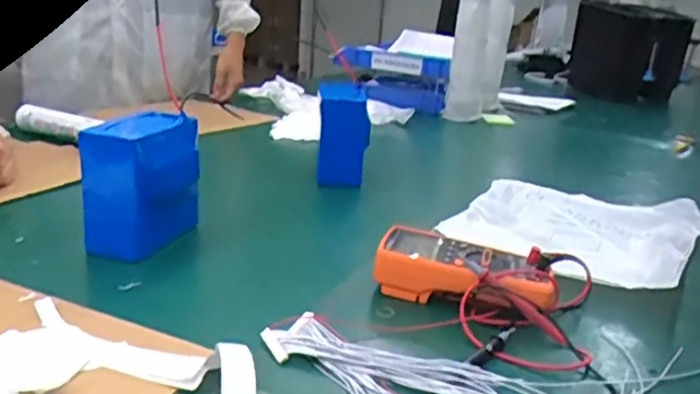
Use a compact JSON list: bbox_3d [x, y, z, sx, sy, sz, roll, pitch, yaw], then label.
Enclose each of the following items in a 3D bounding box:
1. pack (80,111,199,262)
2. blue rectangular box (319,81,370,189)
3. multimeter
[{"bbox_3d":[-0.243,-0.015,0.768,0.080,0.157,0.123,9,19,14],"label":"pack"},{"bbox_3d":[-0.012,-0.089,1.048,0.080,0.168,0.081,3,18,-3],"label":"blue rectangular box"},{"bbox_3d":[0.119,0.091,0.696,0.179,0.065,0.090,11,19,20],"label":"multimeter"}]

